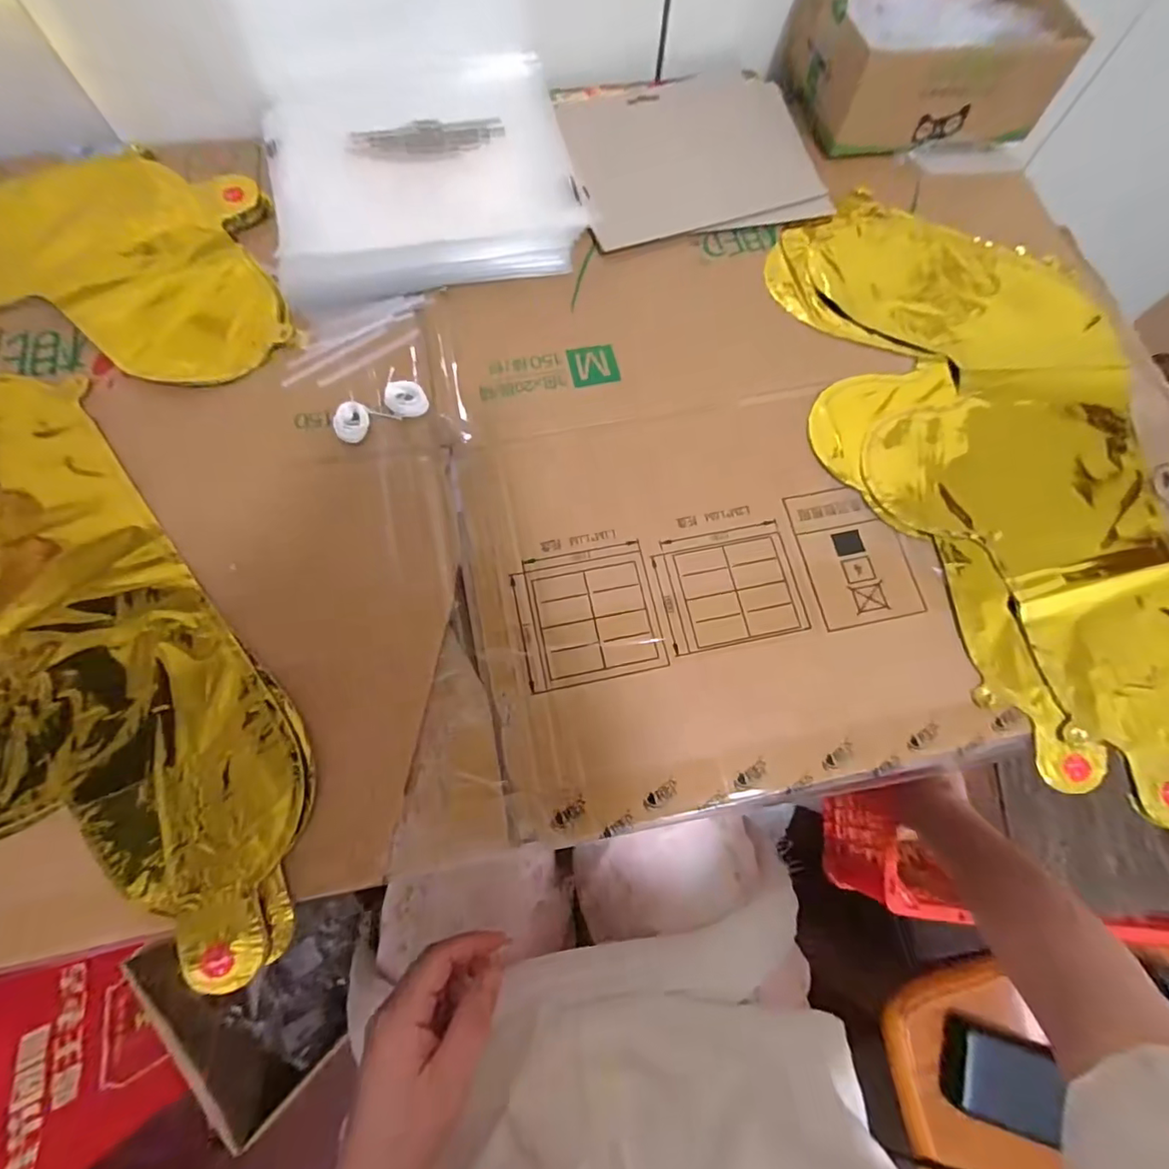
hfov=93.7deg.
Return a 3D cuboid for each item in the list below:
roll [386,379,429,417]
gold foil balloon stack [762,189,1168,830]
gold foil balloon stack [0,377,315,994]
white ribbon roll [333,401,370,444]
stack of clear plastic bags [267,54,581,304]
[{"bbox_3d":[-0.118,-0.123,0.363,0.025,0.006,0.028,-26,74,-10],"label":"roll"},{"bbox_3d":[0.285,-0.094,0.357,0.234,0.027,0.441,-16,73,-7],"label":"gold foil balloon stack"},{"bbox_3d":[-0.352,0.039,0.305,0.386,0.023,0.342,-6,72,-4],"label":"gold foil balloon stack"},{"bbox_3d":[-0.150,-0.106,0.355,0.020,0.007,0.030,-7,72,-4],"label":"white ribbon roll"},{"bbox_3d":[-0.126,-0.322,0.430,0.231,0.025,0.222,-16,73,-7],"label":"stack of clear plastic bags"}]

